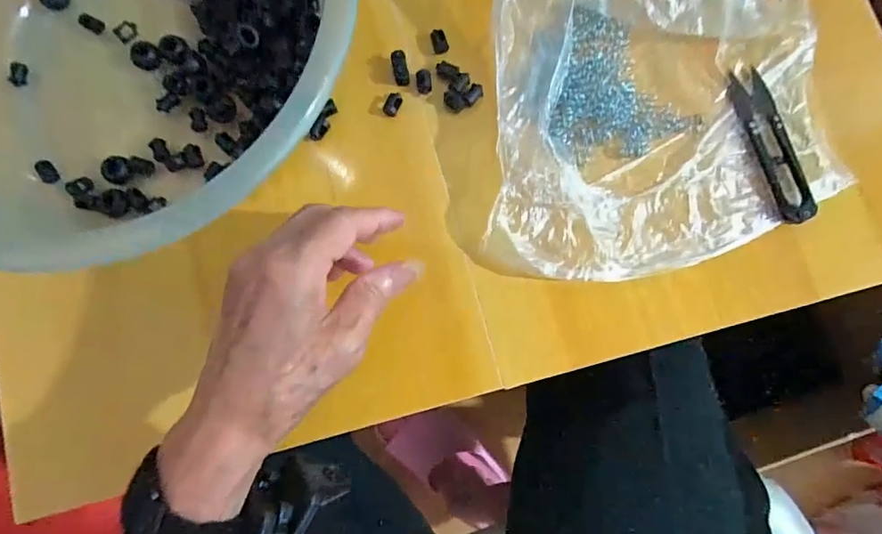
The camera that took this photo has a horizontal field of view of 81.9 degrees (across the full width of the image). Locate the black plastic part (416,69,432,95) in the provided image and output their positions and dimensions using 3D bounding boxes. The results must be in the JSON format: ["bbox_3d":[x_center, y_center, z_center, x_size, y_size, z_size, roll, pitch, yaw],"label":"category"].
[{"bbox_3d":[-0.011,-0.120,0.328,0.010,0.005,0.016,-7,83,0],"label":"black plastic part"}]

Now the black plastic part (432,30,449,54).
[{"bbox_3d":[-0.001,-0.147,0.332,0.010,0.005,0.015,-18,83,-1],"label":"black plastic part"}]

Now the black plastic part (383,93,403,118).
[{"bbox_3d":[-0.031,-0.105,0.327,0.009,0.006,0.017,24,84,4],"label":"black plastic part"}]

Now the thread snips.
[{"bbox_3d":[0.204,-0.076,0.310,0.024,0.008,0.100,-18,83,-1],"label":"thread snips"}]

